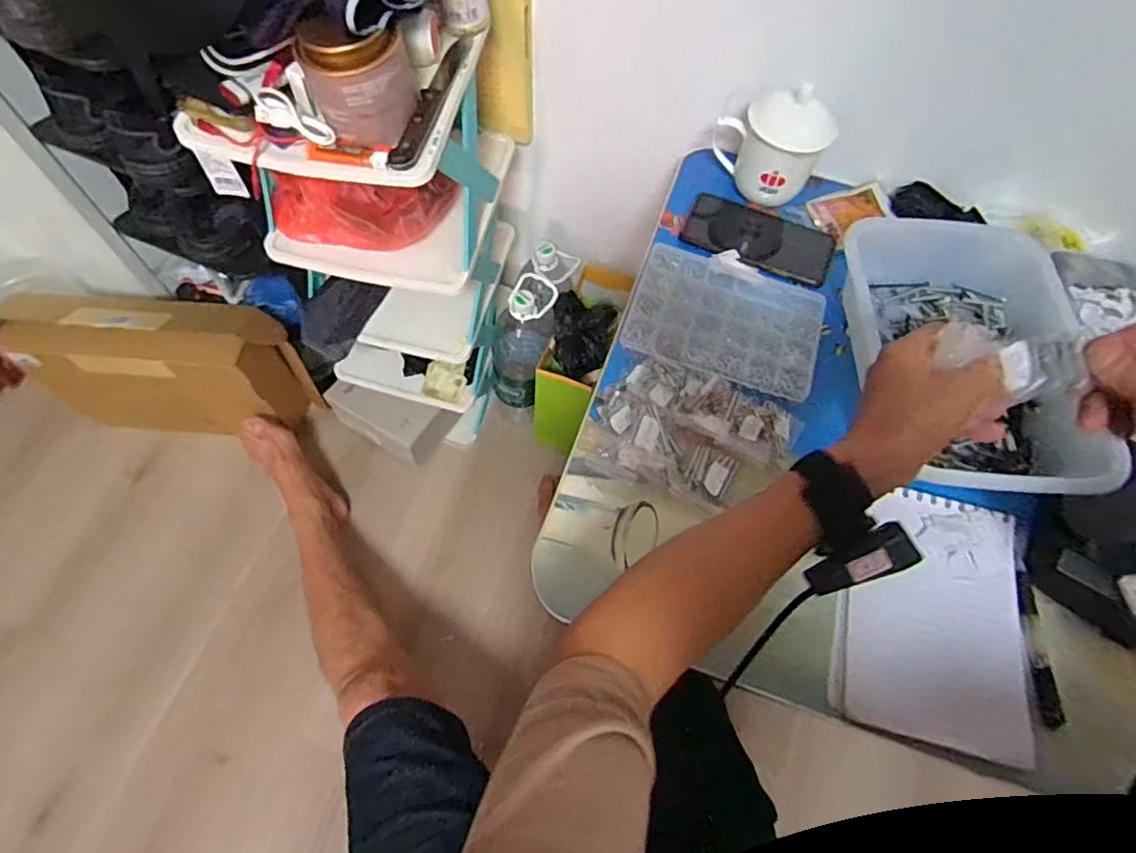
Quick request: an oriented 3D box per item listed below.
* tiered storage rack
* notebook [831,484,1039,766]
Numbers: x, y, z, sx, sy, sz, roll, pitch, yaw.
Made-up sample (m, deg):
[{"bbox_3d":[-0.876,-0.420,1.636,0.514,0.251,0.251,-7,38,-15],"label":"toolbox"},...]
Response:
[{"bbox_3d":[-0.222,-0.220,0.843,0.241,0.601,0.247,10,64,2],"label":"tiered storage rack"},{"bbox_3d":[0.304,0.154,0.491,0.149,0.010,0.200,14,64,4],"label":"notebook"}]

